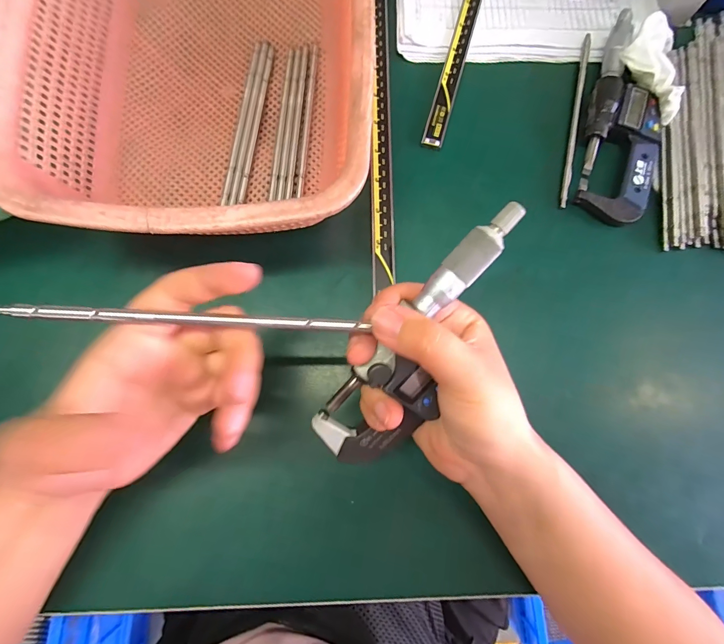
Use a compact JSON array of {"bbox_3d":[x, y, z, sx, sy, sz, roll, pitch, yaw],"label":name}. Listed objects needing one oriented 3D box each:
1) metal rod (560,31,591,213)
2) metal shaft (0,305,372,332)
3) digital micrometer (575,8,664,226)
[{"bbox_3d":[0.172,-0.164,0.299,0.006,0.005,0.156,13,79,1],"label":"metal rod"},{"bbox_3d":[-0.073,-0.001,0.168,0.153,0.004,0.005,3,79,-10],"label":"metal shaft"},{"bbox_3d":[0.205,-0.161,0.293,0.056,0.018,0.174,11,79,1],"label":"digital micrometer"}]

